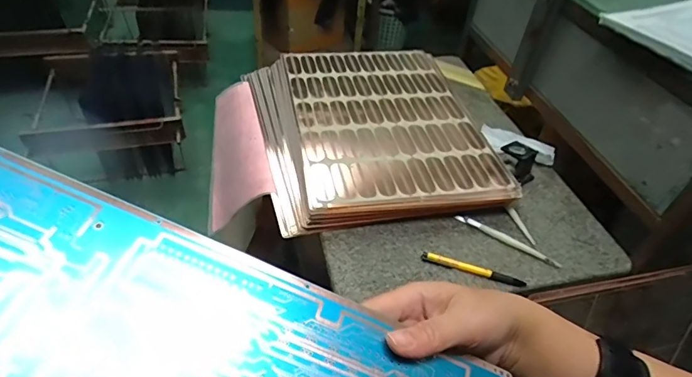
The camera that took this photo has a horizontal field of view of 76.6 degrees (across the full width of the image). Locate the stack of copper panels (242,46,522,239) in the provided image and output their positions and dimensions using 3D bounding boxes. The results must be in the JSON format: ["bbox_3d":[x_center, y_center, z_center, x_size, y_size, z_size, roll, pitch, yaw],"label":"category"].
[{"bbox_3d":[0.032,-0.113,0.764,0.390,0.051,0.447,-3,43,-9],"label":"stack of copper panels"}]

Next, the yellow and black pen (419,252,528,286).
[{"bbox_3d":[0.165,0.105,0.568,0.132,0.010,0.011,16,44,11],"label":"yellow and black pen"}]

